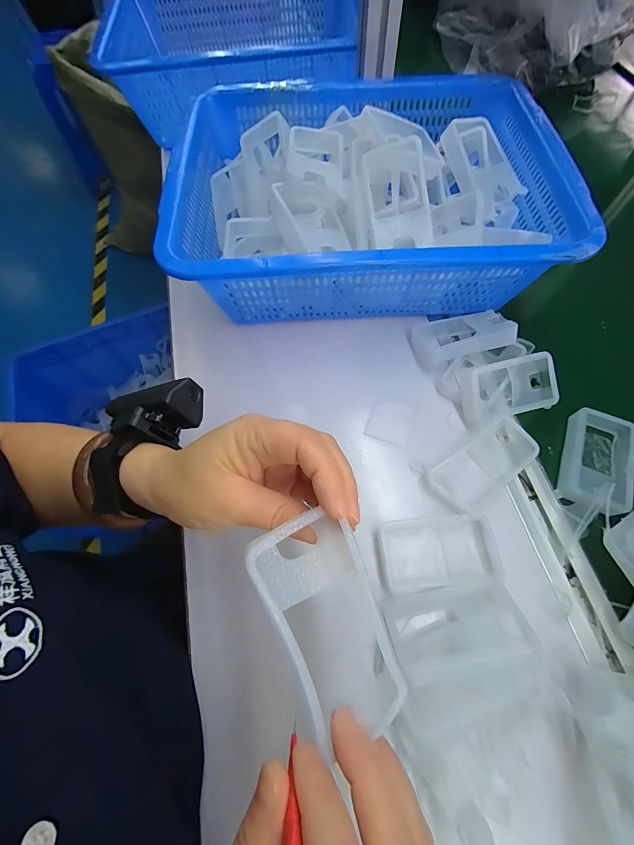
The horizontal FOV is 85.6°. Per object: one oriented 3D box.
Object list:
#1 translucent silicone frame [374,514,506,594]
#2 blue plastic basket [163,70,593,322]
[{"bbox_3d":[0.100,0.108,0.287,0.093,0.014,0.054,-7,65,-1],"label":"translucent silicone frame"},{"bbox_3d":[0.042,-0.246,0.382,0.349,0.114,0.299,-3,65,1],"label":"blue plastic basket"}]

